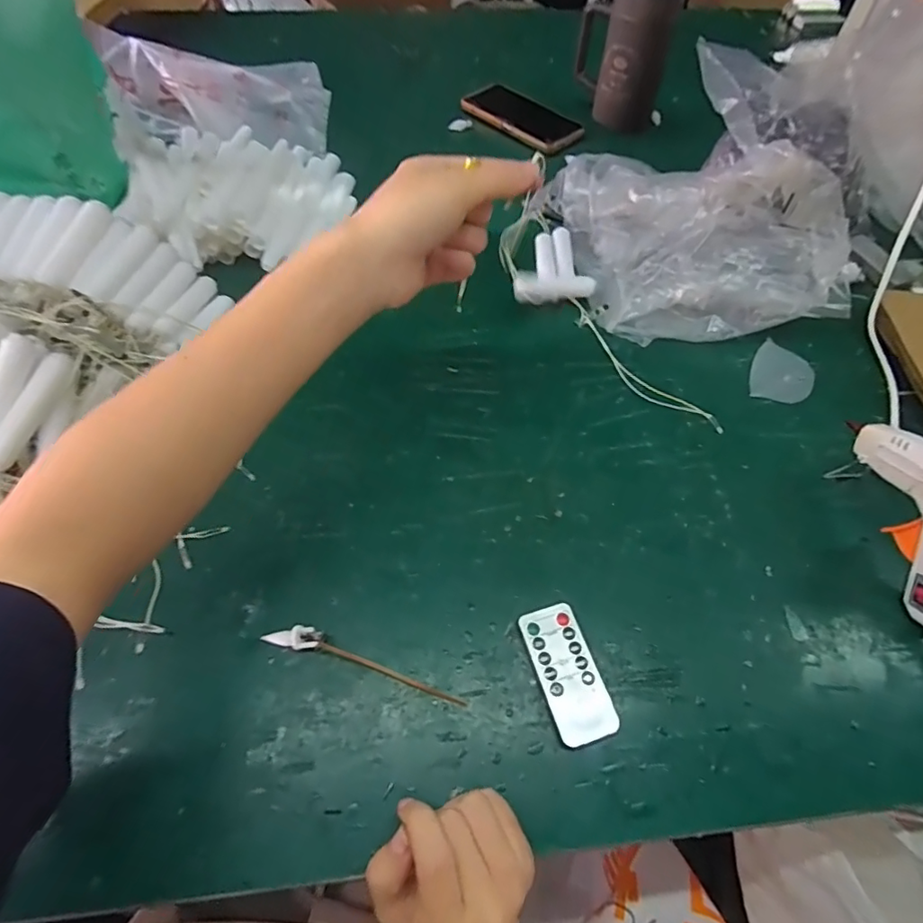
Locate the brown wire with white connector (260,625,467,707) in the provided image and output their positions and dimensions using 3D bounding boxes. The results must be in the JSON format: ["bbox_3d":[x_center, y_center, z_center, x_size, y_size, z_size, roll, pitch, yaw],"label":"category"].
[{"bbox_3d":[-0.064,0.129,0.345,0.138,0.015,0.015,14,57,8],"label":"brown wire with white connector"}]

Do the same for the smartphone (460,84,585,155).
[{"bbox_3d":[0.083,-0.467,0.722,0.161,0.016,0.084,40,64,20],"label":"smartphone"}]

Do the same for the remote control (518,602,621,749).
[{"bbox_3d":[0.069,0.137,0.347,0.040,0.008,0.084,-15,57,-11],"label":"remote control"}]

